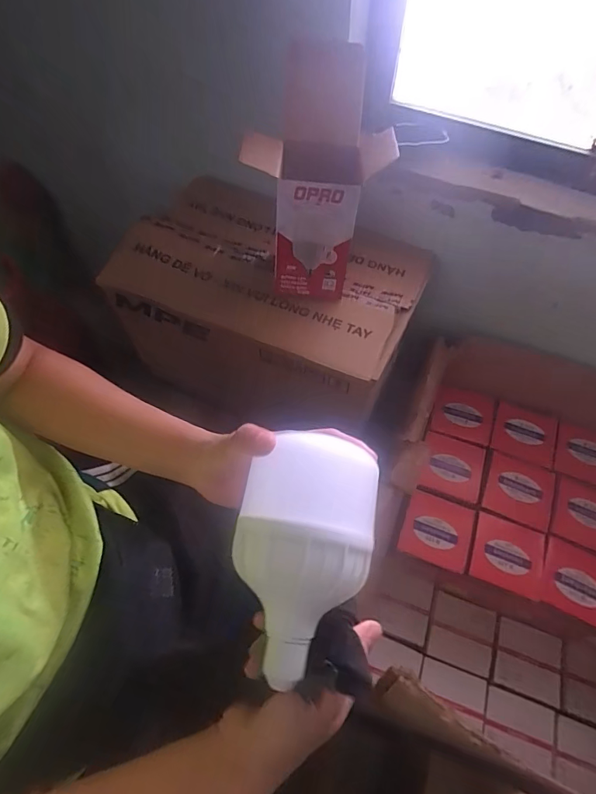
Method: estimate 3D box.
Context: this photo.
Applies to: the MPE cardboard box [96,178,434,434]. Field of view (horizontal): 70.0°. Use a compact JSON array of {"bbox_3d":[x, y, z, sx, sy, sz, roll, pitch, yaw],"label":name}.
[{"bbox_3d":[-0.049,-0.163,0.793,0.473,0.248,0.295,21,62,11],"label":"MPE cardboard box"}]

